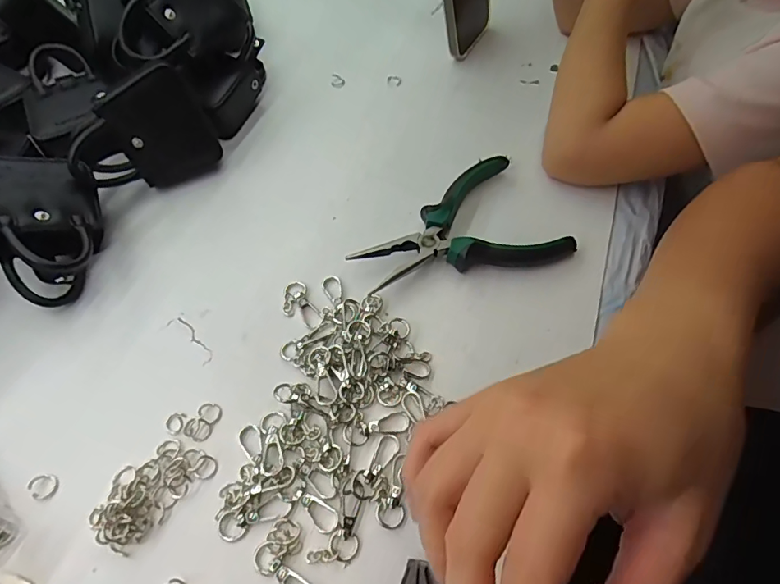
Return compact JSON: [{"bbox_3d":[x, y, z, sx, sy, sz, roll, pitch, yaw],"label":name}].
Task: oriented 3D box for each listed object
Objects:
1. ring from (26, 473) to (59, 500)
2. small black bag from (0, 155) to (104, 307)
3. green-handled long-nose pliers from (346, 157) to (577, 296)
[{"bbox_3d":[-0.190,0.107,0.265,0.014,0.004,0.013,15,59,6],"label":"ring"},{"bbox_3d":[-0.235,-0.045,0.316,0.077,0.045,0.100,3,56,-41],"label":"small black bag"},{"bbox_3d":[0.049,-0.035,0.340,0.138,0.029,0.088,-27,64,-18],"label":"green-handled long-nose pliers"}]

